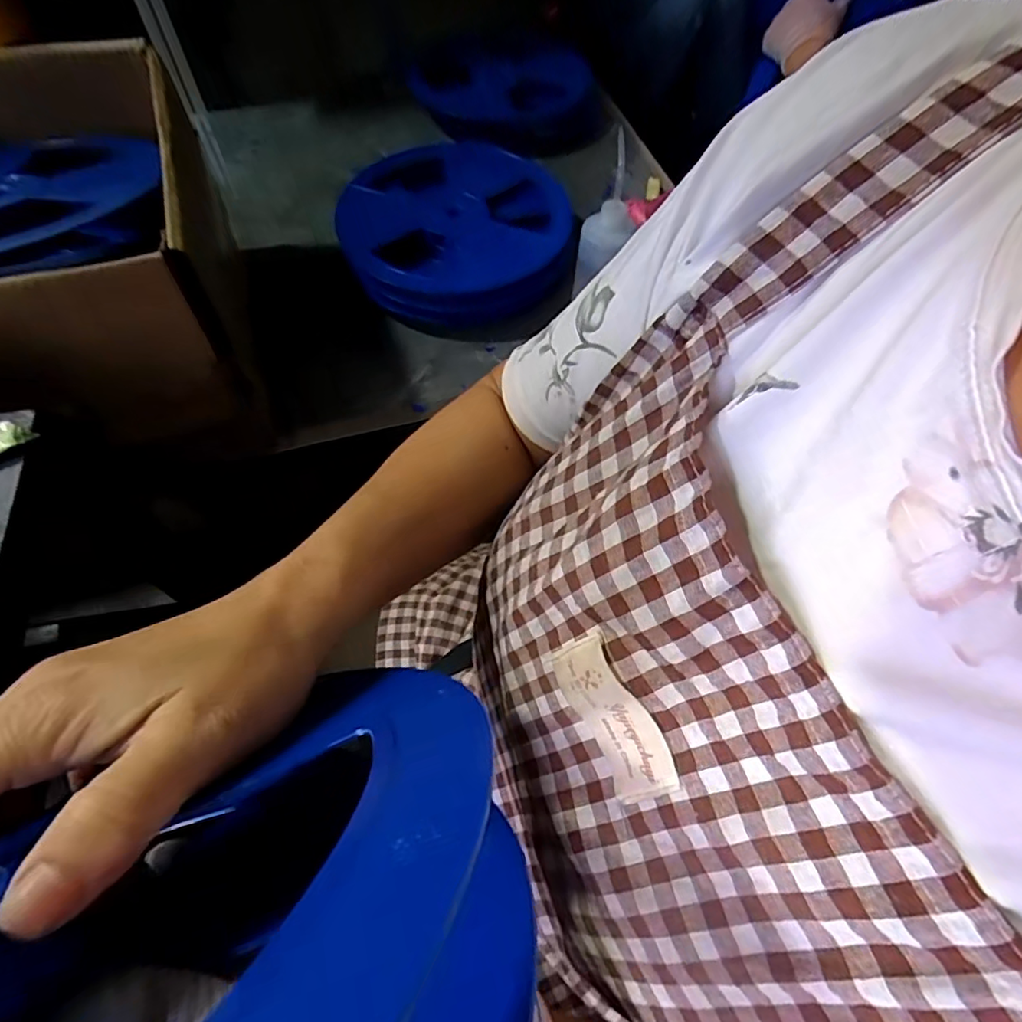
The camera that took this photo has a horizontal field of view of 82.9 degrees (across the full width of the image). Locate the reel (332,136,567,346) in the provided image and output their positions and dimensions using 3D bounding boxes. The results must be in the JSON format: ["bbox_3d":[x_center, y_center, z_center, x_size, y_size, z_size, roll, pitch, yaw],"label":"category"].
[{"bbox_3d":[-0.076,-0.407,0.851,0.302,0.098,0.345,1,61,-3],"label":"reel"}]

